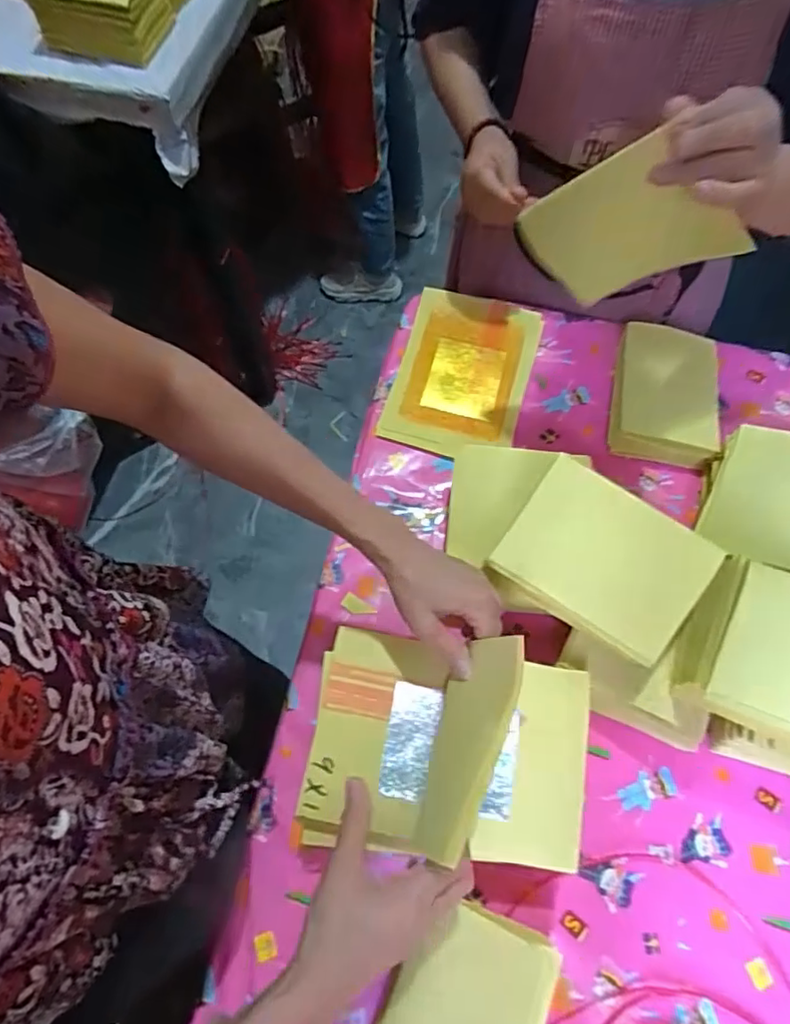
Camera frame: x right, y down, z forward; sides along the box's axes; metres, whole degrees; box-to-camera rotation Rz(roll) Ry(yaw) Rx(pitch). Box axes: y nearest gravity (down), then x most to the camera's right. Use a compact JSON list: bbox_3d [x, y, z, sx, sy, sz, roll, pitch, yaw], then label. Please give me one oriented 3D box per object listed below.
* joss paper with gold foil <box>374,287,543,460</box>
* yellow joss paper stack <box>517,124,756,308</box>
[{"bbox_3d":[0.087,-0.180,0.733,0.163,0.015,0.237,15,73,8],"label":"joss paper with gold foil"},{"bbox_3d":[0.196,-0.245,0.502,0.125,0.157,0.008,31,71,-31],"label":"yellow joss paper stack"}]

